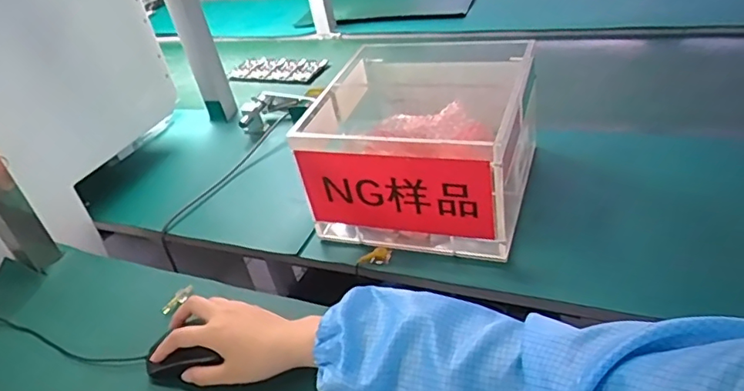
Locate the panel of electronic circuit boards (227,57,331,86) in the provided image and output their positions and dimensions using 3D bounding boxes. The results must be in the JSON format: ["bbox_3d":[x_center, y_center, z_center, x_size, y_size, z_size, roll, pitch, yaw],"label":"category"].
[{"bbox_3d":[-0.229,-0.292,1.287,0.243,0.021,0.124,7,39,25],"label":"panel of electronic circuit boards"}]

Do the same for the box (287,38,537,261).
[{"bbox_3d":[0.063,-0.073,0.767,0.291,0.178,0.267,7,38,19],"label":"box"}]

